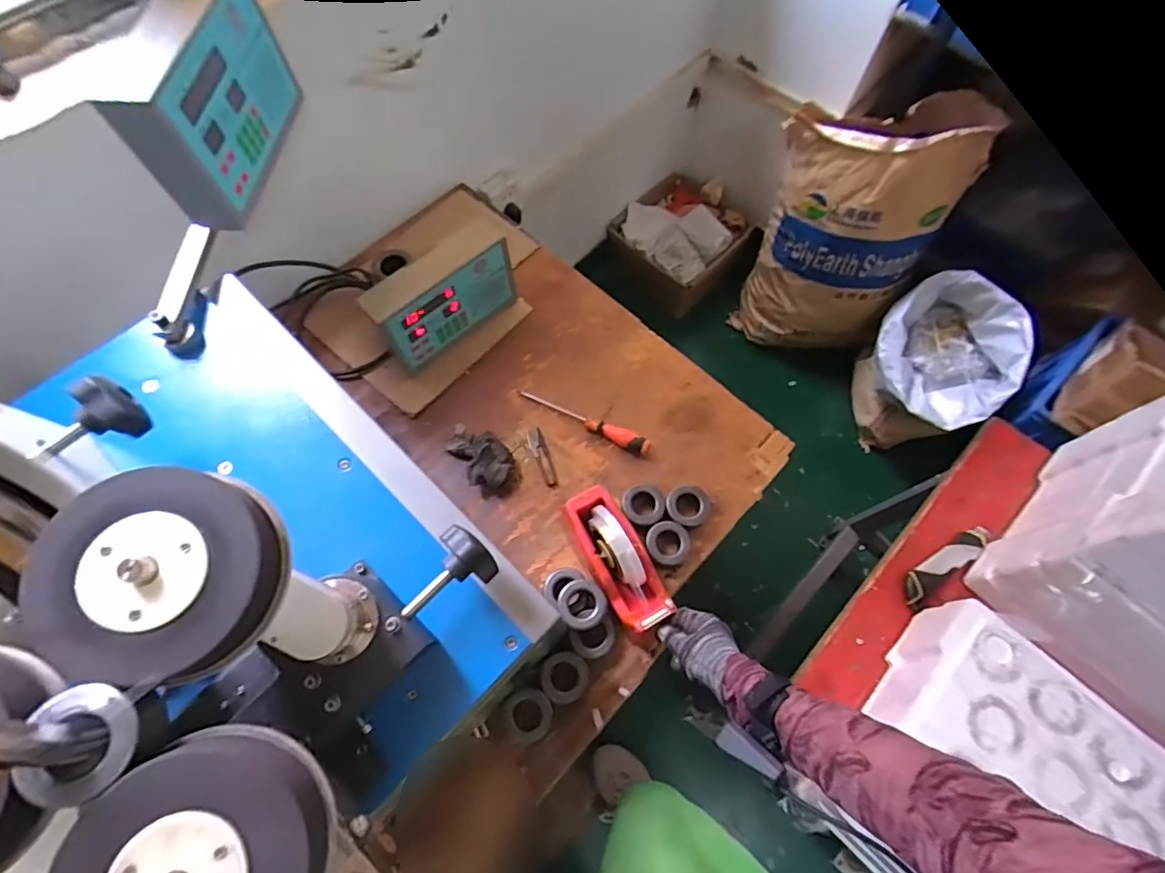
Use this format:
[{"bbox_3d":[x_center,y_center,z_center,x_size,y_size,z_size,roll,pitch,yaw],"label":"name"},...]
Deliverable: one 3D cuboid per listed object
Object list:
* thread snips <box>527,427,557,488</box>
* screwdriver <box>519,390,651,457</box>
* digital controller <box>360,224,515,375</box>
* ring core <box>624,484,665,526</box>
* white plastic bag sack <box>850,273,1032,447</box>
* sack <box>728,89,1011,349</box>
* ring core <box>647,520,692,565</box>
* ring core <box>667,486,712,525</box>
[{"bbox_3d":[-0.062,0.032,0.845,0.025,0.004,0.097,-18,69,-7],"label":"thread snips"},{"bbox_3d":[0.002,-0.025,0.853,0.220,0.031,0.025,26,71,10],"label":"screwdriver"},{"bbox_3d":[-0.210,-0.209,0.850,0.223,0.150,0.073,-37,73,-14],"label":"digital controller"},{"bbox_3d":[0.089,0.101,0.795,0.057,0.040,0.060,0,68,0],"label":"ring core"},{"bbox_3d":[0.875,-0.173,1.407,0.264,0.363,0.336,-17,69,-7],"label":"white plastic bag sack"},{"bbox_3d":[0.658,-0.522,1.399,0.406,0.600,0.341,33,72,12],"label":"sack"},{"bbox_3d":[0.120,0.153,0.775,0.061,0.041,0.060,0,68,0],"label":"ring core"},{"bbox_3d":[0.153,0.103,0.797,0.061,0.046,0.060,0,68,0],"label":"ring core"}]

